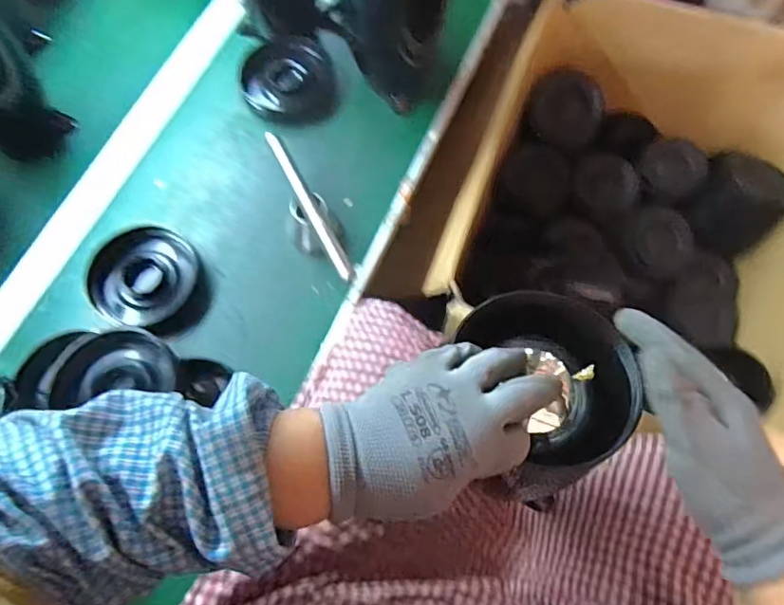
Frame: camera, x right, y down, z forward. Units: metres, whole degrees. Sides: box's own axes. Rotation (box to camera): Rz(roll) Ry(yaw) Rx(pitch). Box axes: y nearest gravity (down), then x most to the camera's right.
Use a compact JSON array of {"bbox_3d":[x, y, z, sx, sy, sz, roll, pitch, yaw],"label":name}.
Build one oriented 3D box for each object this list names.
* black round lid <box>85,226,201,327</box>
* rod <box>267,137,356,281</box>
[{"bbox_3d":[-0.277,-0.032,0.594,0.107,0.022,0.114,0,69,0],"label":"black round lid"},{"bbox_3d":[-0.094,-0.108,0.580,0.014,0.011,0.201,-26,71,-10],"label":"rod"}]

